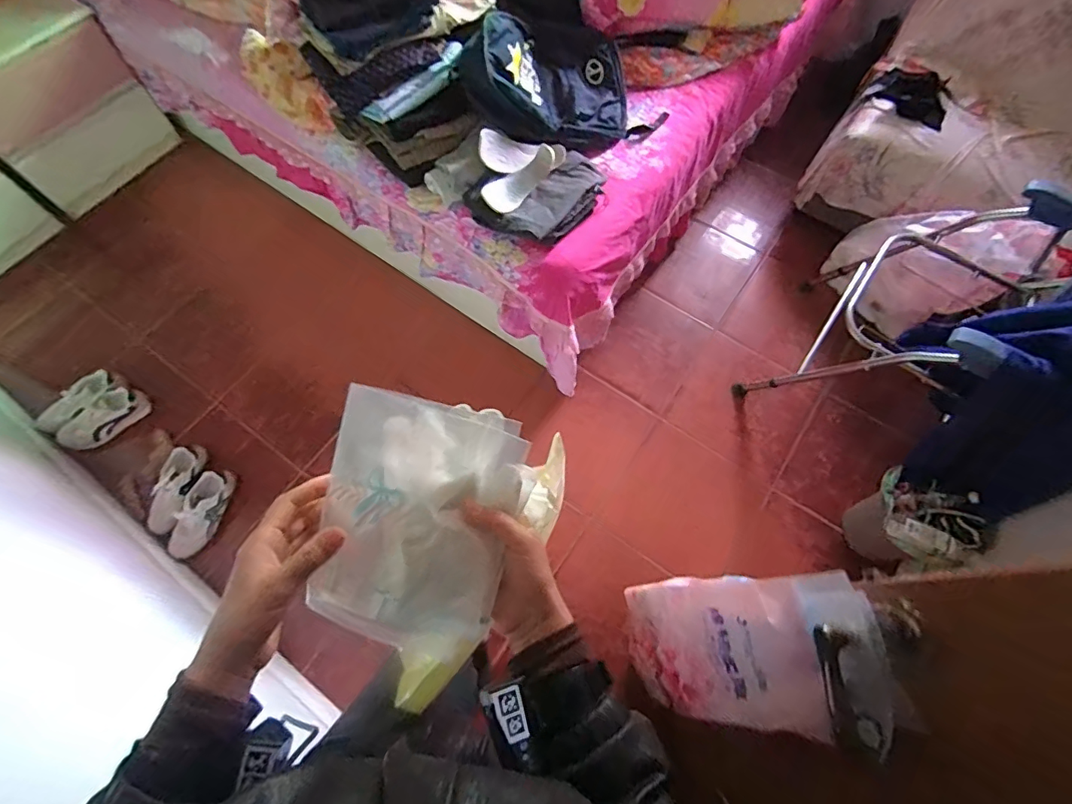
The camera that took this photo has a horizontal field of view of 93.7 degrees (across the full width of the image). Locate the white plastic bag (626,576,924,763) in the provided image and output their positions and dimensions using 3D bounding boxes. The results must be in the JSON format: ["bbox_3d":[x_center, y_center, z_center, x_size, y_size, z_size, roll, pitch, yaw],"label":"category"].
[{"bbox_3d":[0.223,0.294,0.593,0.051,0.425,0.165,9,65,-21],"label":"white plastic bag"}]

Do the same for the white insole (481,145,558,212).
[{"bbox_3d":[-0.036,-0.553,1.221,0.094,0.050,0.207,33,71,12],"label":"white insole"}]

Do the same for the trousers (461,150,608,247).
[{"bbox_3d":[0.015,-0.527,1.241,0.250,0.053,0.316,40,72,15],"label":"trousers"}]

